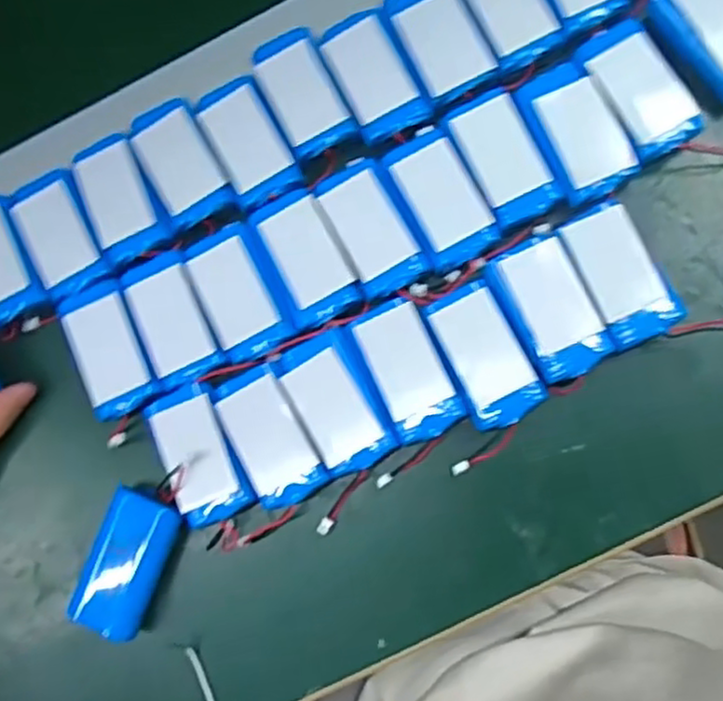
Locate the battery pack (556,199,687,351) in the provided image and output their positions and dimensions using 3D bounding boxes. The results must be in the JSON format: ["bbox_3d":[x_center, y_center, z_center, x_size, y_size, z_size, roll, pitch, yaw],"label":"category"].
[{"bbox_3d":[0.124,-0.037,0.335,0.037,0.012,0.067,-25,85,3],"label":"battery pack"}]

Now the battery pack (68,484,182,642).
[{"bbox_3d":[-0.117,0.105,0.351,0.036,0.017,0.068,19,89,6],"label":"battery pack"}]

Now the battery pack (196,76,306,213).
[{"bbox_3d":[-0.058,-0.108,0.365,0.036,0.008,0.068,-27,85,3],"label":"battery pack"}]

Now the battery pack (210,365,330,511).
[{"bbox_3d":[-0.045,0.041,0.346,0.035,0.014,0.066,-26,85,3],"label":"battery pack"}]

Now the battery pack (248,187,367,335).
[{"bbox_3d":[-0.028,-0.046,0.352,0.038,0.006,0.065,-25,85,3],"label":"battery pack"}]

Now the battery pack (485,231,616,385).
[{"bbox_3d":[0.091,-0.021,0.337,0.036,0.011,0.066,-26,85,3],"label":"battery pack"}]

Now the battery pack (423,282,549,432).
[{"bbox_3d":[0.058,0.002,0.339,0.035,0.013,0.068,-27,85,3],"label":"battery pack"}]

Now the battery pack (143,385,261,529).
[{"bbox_3d":[-0.080,0.052,0.346,0.036,0.013,0.065,-26,85,3],"label":"battery pack"}]

